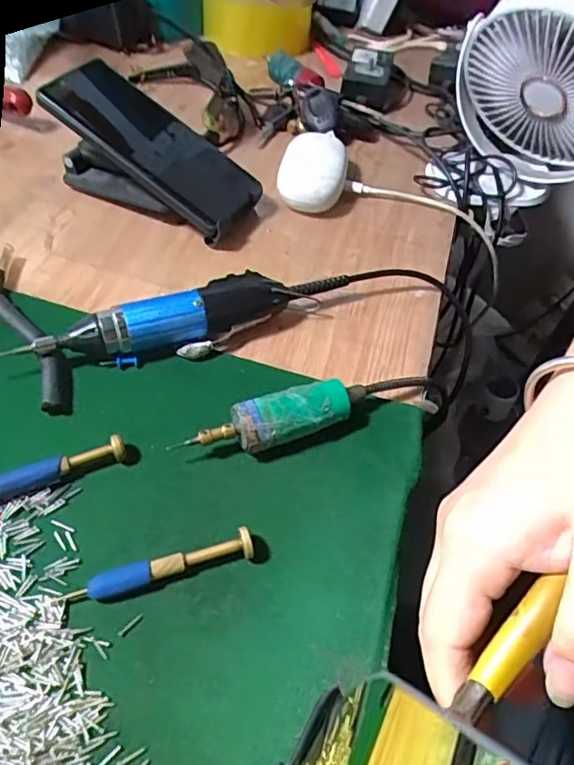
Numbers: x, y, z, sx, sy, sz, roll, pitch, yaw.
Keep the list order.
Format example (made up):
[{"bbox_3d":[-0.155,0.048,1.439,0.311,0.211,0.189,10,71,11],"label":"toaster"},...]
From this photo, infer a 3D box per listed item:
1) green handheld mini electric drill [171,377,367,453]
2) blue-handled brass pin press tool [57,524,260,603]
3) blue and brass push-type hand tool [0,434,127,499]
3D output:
[{"bbox_3d":[-0.004,0.023,0.327,0.109,0.029,0.024,-19,55,-19],"label":"green handheld mini electric drill"},{"bbox_3d":[-0.061,0.091,0.277,0.091,0.015,0.012,-14,54,-16],"label":"blue-handled brass pin press tool"},{"bbox_3d":[-0.138,0.051,0.301,0.105,0.015,0.010,-17,55,-18],"label":"blue and brass push-type hand tool"}]

